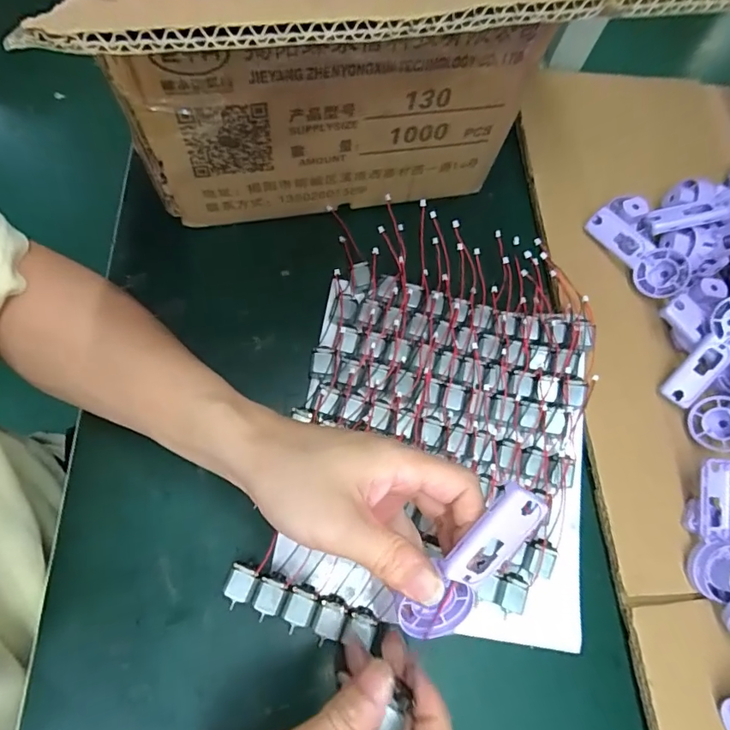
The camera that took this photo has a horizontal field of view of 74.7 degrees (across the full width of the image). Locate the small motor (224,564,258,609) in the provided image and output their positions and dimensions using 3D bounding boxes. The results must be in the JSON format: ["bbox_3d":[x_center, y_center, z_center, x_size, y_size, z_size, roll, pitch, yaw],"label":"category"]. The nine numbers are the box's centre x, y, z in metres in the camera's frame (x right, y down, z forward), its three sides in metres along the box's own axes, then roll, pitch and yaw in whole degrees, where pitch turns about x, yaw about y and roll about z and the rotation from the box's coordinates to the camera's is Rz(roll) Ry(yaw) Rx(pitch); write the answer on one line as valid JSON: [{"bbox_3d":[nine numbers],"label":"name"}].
[{"bbox_3d":[-0.079,0.141,0.304,0.016,0.018,0.025,19,70,5],"label":"small motor"}]

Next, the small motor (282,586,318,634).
[{"bbox_3d":[-0.042,0.155,0.302,0.017,0.015,0.025,21,70,6],"label":"small motor"}]

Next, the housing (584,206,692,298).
[{"bbox_3d":[0.231,-0.096,0.409,0.091,0.018,0.040,46,114,16],"label":"housing"}]

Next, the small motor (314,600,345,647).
[{"bbox_3d":[-0.022,0.162,0.299,0.016,0.012,0.024,14,69,3],"label":"small motor"}]

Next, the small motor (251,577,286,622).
[{"bbox_3d":[-0.061,0.150,0.304,0.018,0.017,0.023,20,70,5],"label":"small motor"}]

